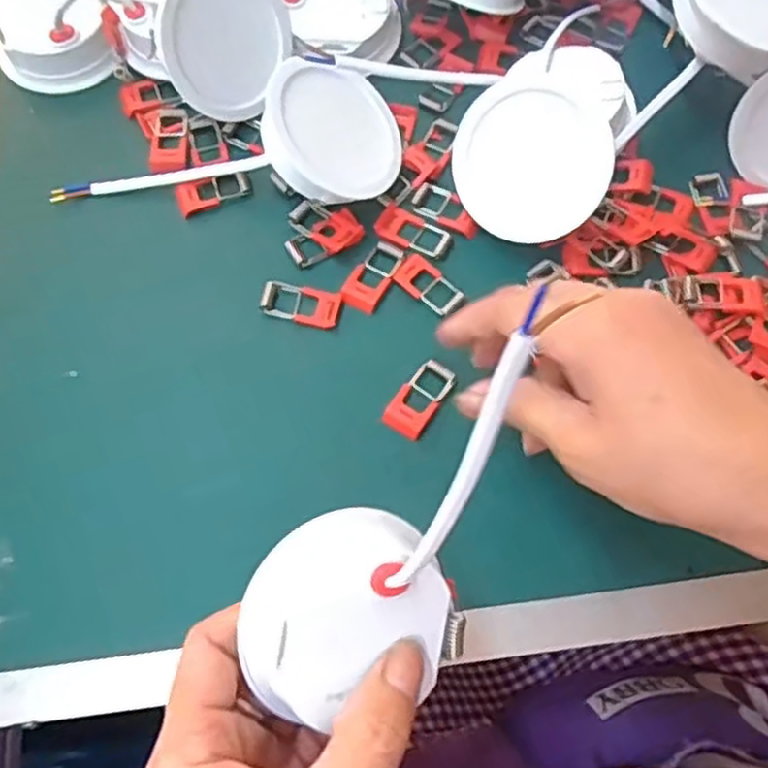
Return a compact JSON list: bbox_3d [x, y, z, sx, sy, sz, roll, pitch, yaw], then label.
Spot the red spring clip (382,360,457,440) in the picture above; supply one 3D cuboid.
[{"bbox_3d":[0.017,0.006,0.333,0.019,0.005,0.037,32,70,12],"label":"red spring clip"}]

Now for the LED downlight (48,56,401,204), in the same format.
[{"bbox_3d":[-0.075,-0.127,0.359,0.164,0.055,0.069,8,67,3],"label":"LED downlight"}]

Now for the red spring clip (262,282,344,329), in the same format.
[{"bbox_3d":[-0.039,-0.038,0.352,0.038,0.005,0.019,15,68,6],"label":"red spring clip"}]

